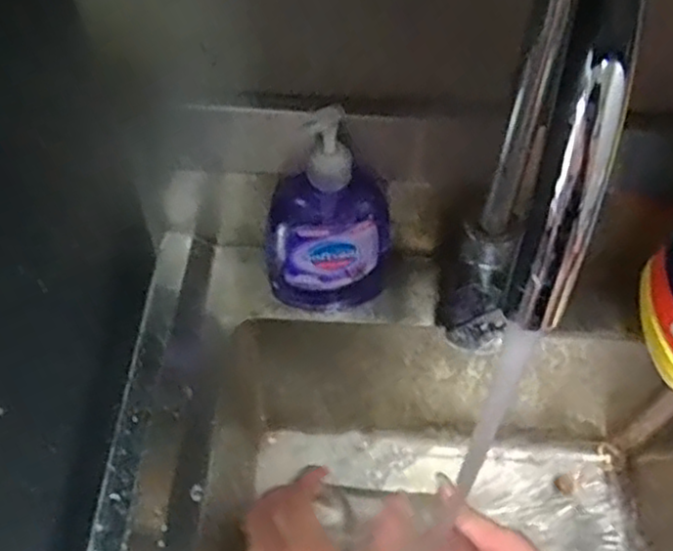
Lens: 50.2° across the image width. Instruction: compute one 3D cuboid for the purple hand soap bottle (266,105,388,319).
[{"bbox_3d":[-0.007,-0.041,0.545,0.096,0.174,0.055,2,57,0],"label":"purple hand soap bottle"}]

